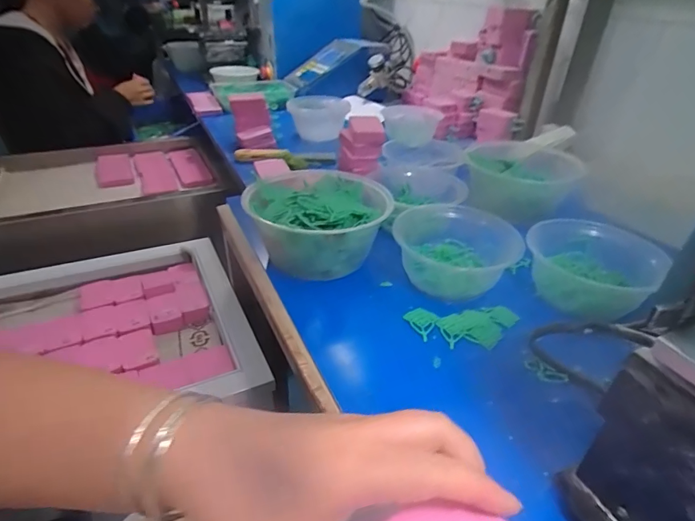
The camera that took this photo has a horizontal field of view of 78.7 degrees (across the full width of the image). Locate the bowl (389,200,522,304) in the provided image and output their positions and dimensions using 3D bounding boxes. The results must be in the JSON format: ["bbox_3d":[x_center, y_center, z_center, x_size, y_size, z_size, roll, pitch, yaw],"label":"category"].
[{"bbox_3d":[0.120,-0.013,0.482,0.125,0.061,0.117,2,33,-1],"label":"bowl"}]

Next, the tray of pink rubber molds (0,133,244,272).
[{"bbox_3d":[-0.552,-0.157,0.959,0.496,0.118,0.425,-15,37,-25],"label":"tray of pink rubber molds"}]

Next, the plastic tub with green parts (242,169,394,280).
[{"bbox_3d":[-0.034,-0.043,0.501,0.157,0.074,0.148,2,33,-1],"label":"plastic tub with green parts"}]

